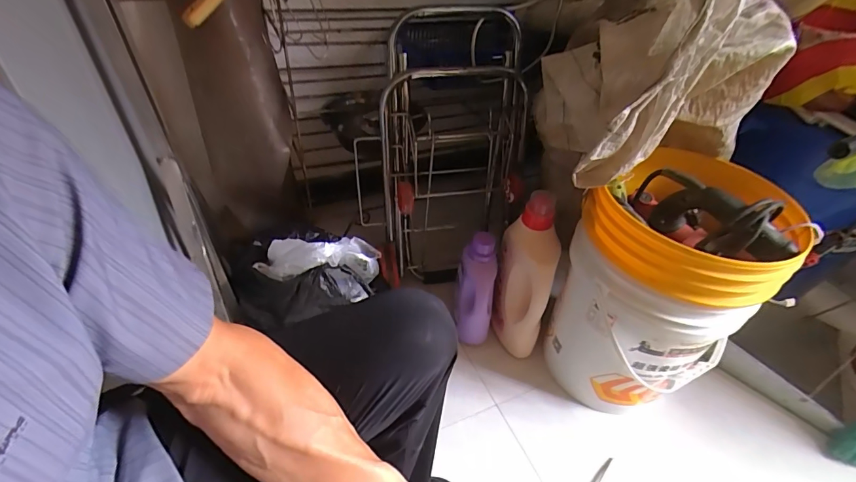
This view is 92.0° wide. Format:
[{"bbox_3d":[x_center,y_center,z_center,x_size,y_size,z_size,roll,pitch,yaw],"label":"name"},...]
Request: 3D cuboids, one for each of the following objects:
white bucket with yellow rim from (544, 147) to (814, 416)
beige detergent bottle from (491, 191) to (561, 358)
[{"bbox_3d":[0.418,0.106,0.780,0.292,0.476,0.275,2,42,-2],"label":"white bucket with yellow rim"},{"bbox_3d":[0.200,0.080,0.874,0.094,0.339,0.142,2,42,-1],"label":"beige detergent bottle"}]

